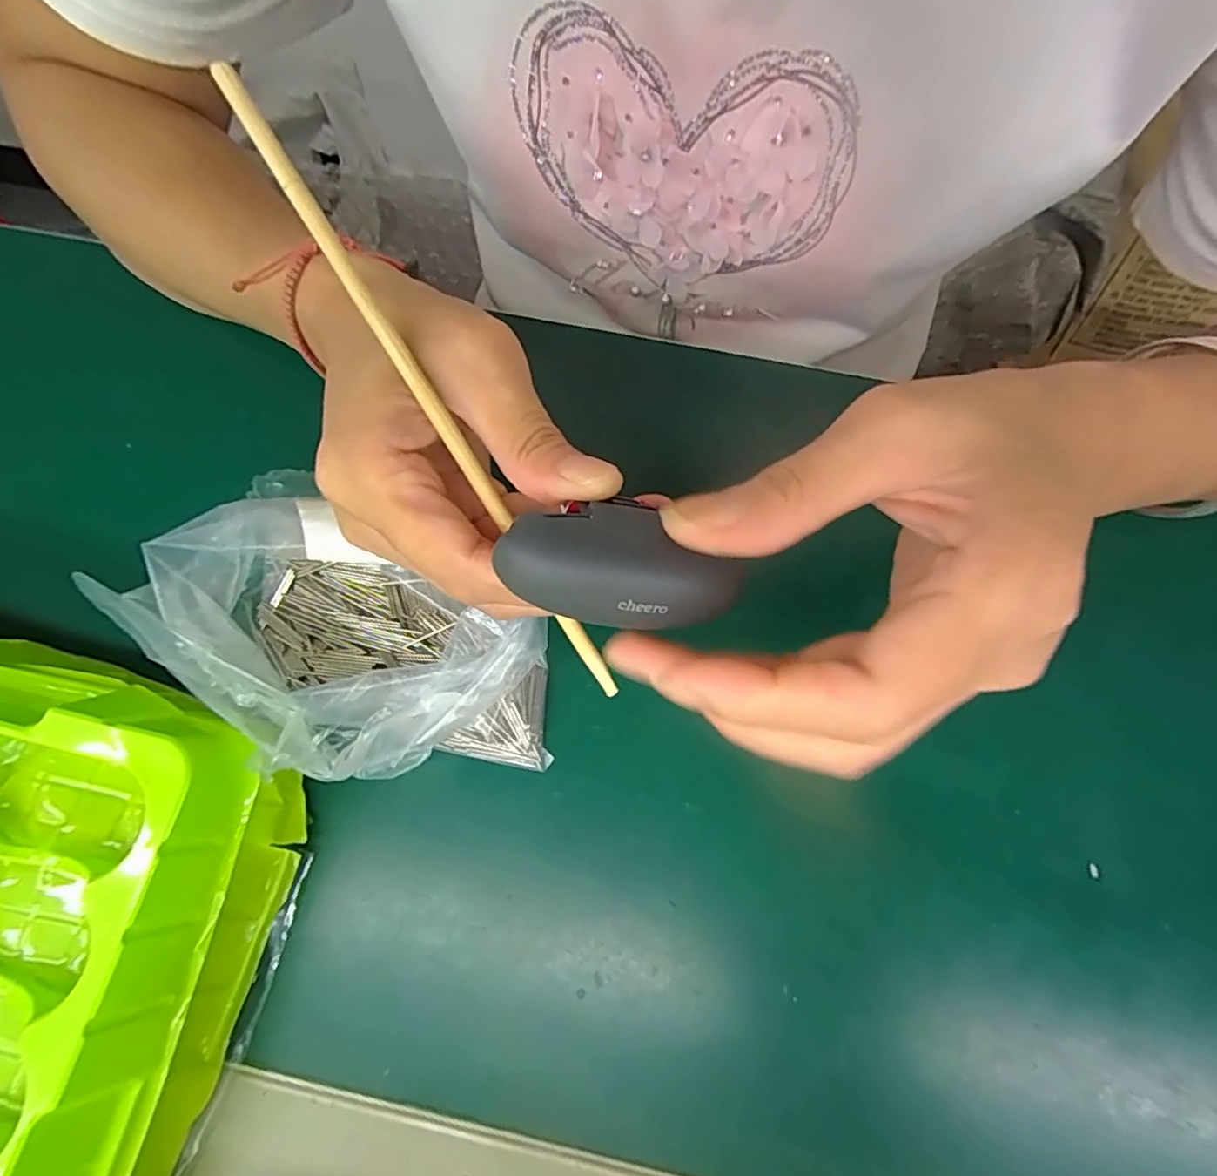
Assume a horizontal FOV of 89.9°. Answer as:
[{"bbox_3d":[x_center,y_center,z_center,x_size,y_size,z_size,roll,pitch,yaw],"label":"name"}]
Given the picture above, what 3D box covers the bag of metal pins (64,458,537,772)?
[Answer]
[{"bbox_3d":[-0.085,0.018,0.203,0.131,0.058,0.086,29,74,8],"label":"bag of metal pins"}]

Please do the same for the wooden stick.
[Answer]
[{"bbox_3d":[-0.046,-0.046,0.169,0.006,0.004,0.188,-33,103,-10],"label":"wooden stick"}]

